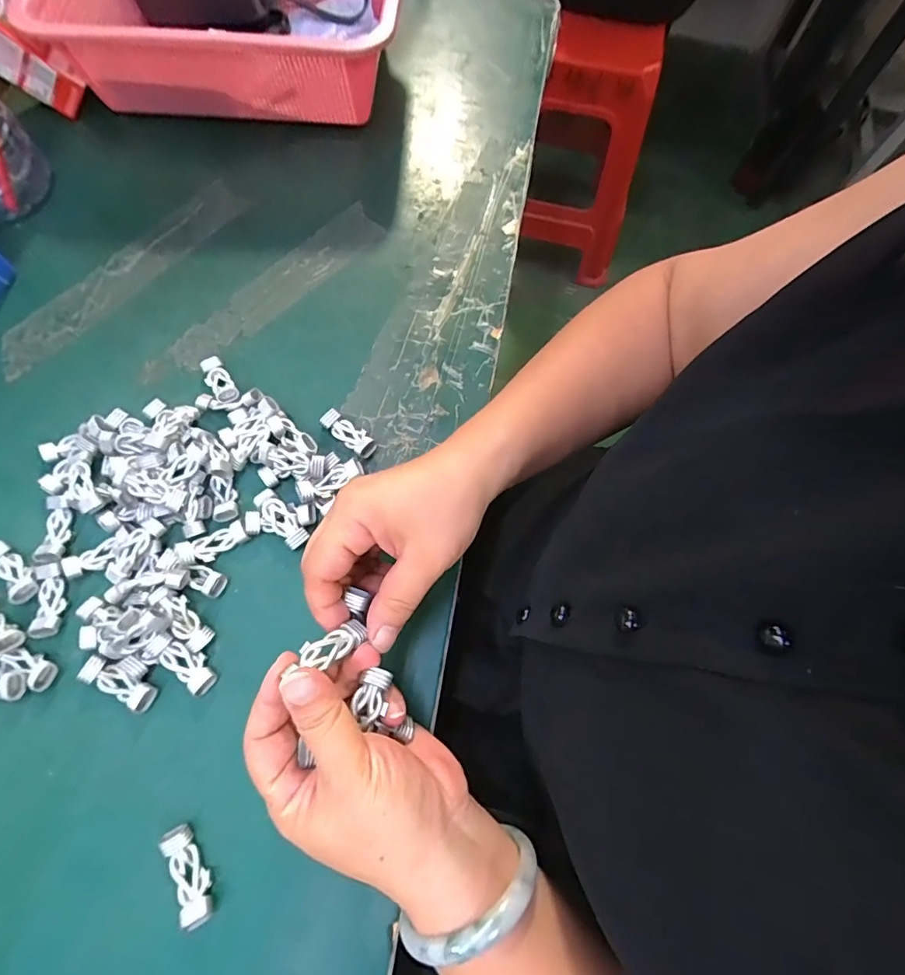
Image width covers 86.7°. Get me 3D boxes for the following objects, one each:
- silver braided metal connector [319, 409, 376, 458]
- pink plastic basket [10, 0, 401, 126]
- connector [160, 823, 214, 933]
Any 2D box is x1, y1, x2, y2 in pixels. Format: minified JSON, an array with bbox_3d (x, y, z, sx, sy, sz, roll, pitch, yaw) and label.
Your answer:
[{"bbox_3d":[-0.072,-0.038,0.339,0.044,0.011,0.017,39,74,14],"label":"silver braided metal connector"},{"bbox_3d":[-0.190,-0.432,0.442,0.300,0.102,0.216,3,69,1],"label":"pink plastic basket"},{"bbox_3d":[-0.137,0.199,0.248,0.015,0.014,0.045,-29,71,-10],"label":"connector"}]

